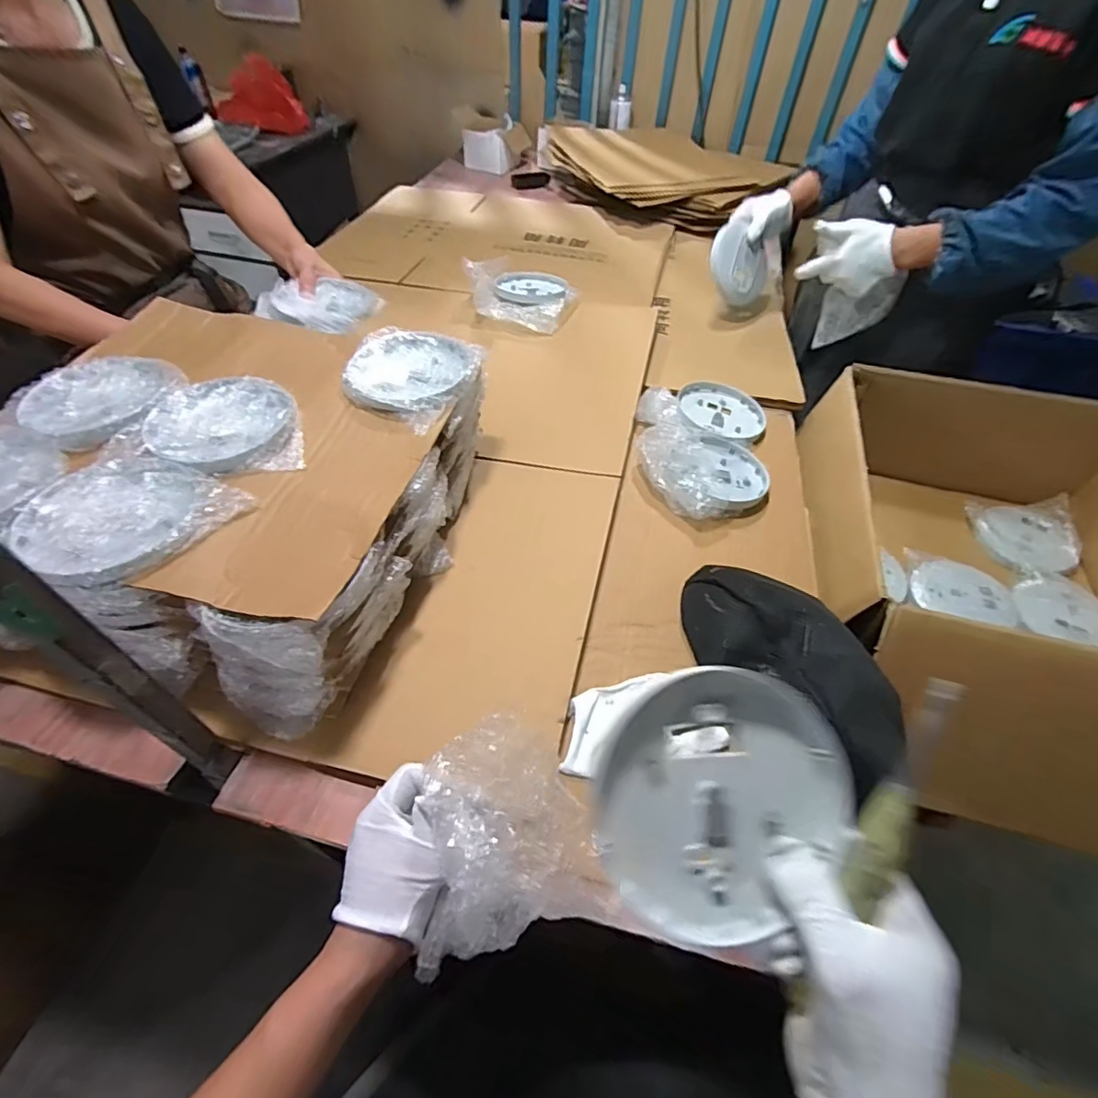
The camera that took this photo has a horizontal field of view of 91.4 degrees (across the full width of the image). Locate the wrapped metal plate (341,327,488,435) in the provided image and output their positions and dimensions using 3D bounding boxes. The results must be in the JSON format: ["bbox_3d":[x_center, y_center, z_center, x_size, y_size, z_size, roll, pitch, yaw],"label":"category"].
[{"bbox_3d":[-0.158,-0.208,0.624,0.147,0.023,0.155,1,49,-1],"label":"wrapped metal plate"}]

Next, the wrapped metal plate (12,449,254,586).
[{"bbox_3d":[-0.370,-0.030,0.465,0.142,0.018,0.140,24,53,17],"label":"wrapped metal plate"}]

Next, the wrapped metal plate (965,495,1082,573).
[{"bbox_3d":[0.762,-0.024,0.853,0.148,0.041,0.129,1,49,-1],"label":"wrapped metal plate"}]

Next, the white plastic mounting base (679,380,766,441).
[{"bbox_3d":[0.265,-0.211,0.822,0.119,0.028,0.134,-15,52,-15],"label":"white plastic mounting base"}]

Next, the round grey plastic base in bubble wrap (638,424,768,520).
[{"bbox_3d":[0.213,-0.115,0.725,0.171,0.052,0.152,-18,52,-17],"label":"round grey plastic base in bubble wrap"}]

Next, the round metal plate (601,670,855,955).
[{"bbox_3d":[0.092,0.134,0.291,0.133,0.020,0.126,1,84,-9],"label":"round metal plate"}]

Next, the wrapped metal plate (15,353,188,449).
[{"bbox_3d":[-0.473,-0.161,0.564,0.135,0.012,0.146,1,49,-1],"label":"wrapped metal plate"}]

